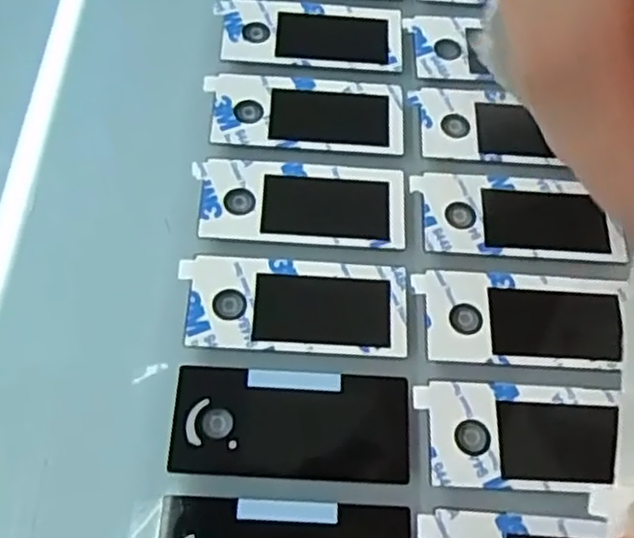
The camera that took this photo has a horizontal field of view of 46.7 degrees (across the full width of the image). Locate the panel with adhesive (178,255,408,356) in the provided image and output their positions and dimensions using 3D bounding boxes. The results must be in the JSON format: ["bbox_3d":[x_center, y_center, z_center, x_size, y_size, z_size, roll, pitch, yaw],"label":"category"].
[{"bbox_3d":[-0.006,0.009,0.200,0.060,0.004,0.027,3,63,-3],"label":"panel with adhesive"}]

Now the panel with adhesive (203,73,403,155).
[{"bbox_3d":[-0.004,-0.049,0.231,0.060,0.004,0.028,3,63,-3],"label":"panel with adhesive"}]

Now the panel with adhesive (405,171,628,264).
[{"bbox_3d":[0.059,-0.016,0.217,0.059,0.004,0.026,3,63,-3],"label":"panel with adhesive"}]

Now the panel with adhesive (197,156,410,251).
[{"bbox_3d":[-0.005,-0.020,0.216,0.060,0.004,0.027,3,63,-2],"label":"panel with adhesive"}]

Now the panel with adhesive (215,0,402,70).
[{"bbox_3d":[-0.002,-0.079,0.245,0.060,0.004,0.027,2,63,-3],"label":"panel with adhesive"}]

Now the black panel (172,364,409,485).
[{"bbox_3d":[-0.007,0.039,0.186,0.059,0.004,0.028,3,63,-2],"label":"black panel"}]

